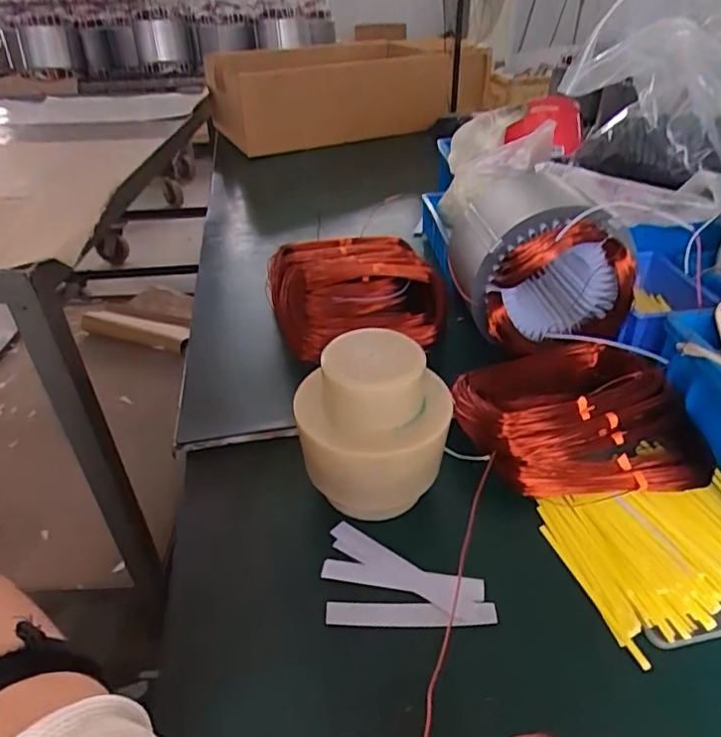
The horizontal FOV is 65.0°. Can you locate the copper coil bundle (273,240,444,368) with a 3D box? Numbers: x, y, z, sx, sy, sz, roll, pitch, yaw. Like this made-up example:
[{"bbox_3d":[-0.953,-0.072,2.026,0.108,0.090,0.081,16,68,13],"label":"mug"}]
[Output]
[{"bbox_3d":[-0.008,-0.085,0.636,0.174,0.081,0.193,-9,38,-10],"label":"copper coil bundle"}]

